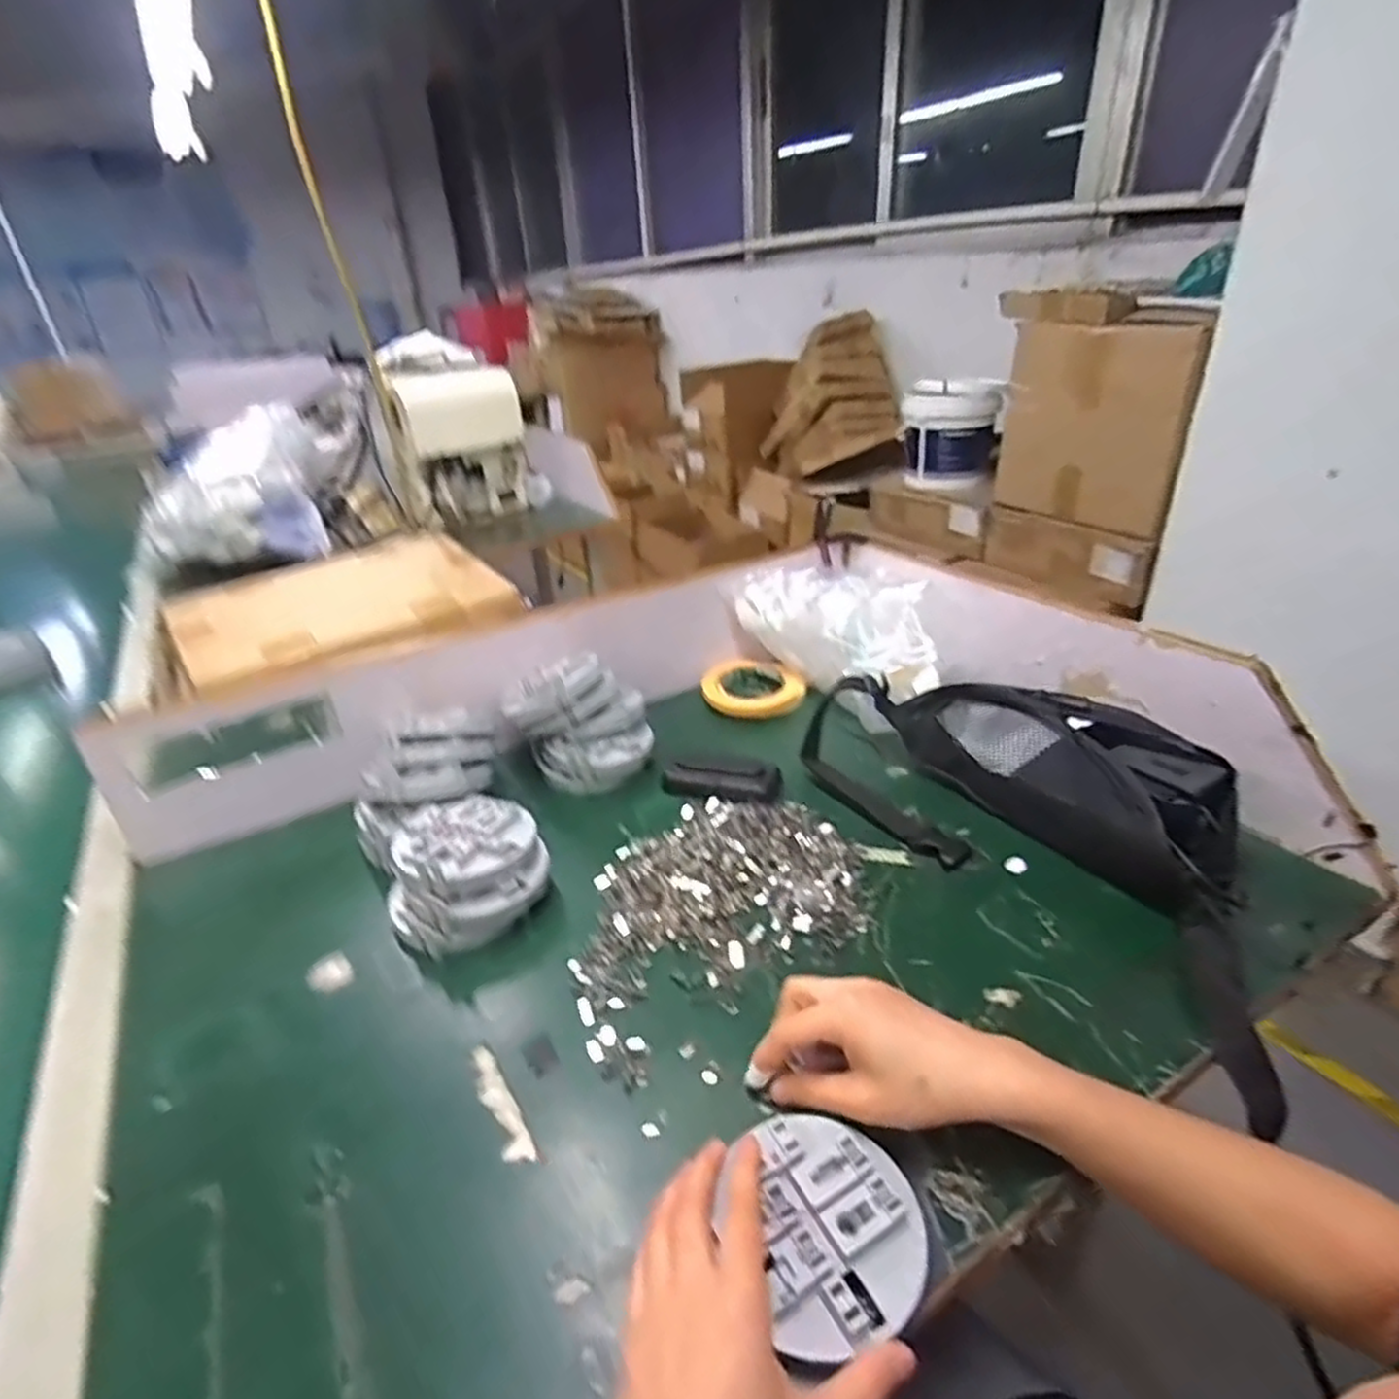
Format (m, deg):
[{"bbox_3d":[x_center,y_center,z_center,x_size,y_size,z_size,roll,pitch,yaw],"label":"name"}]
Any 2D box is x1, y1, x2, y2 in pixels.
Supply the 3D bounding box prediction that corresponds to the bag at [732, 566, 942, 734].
[{"bbox_3d":[0.148,-0.069,0.787,0.106,0.123,0.238,-20,34,-27],"label":"bag"}]

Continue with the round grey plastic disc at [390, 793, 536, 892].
[{"bbox_3d":[-0.177,0.102,0.563,0.098,0.016,0.095,-2,30,1],"label":"round grey plastic disc"}]

